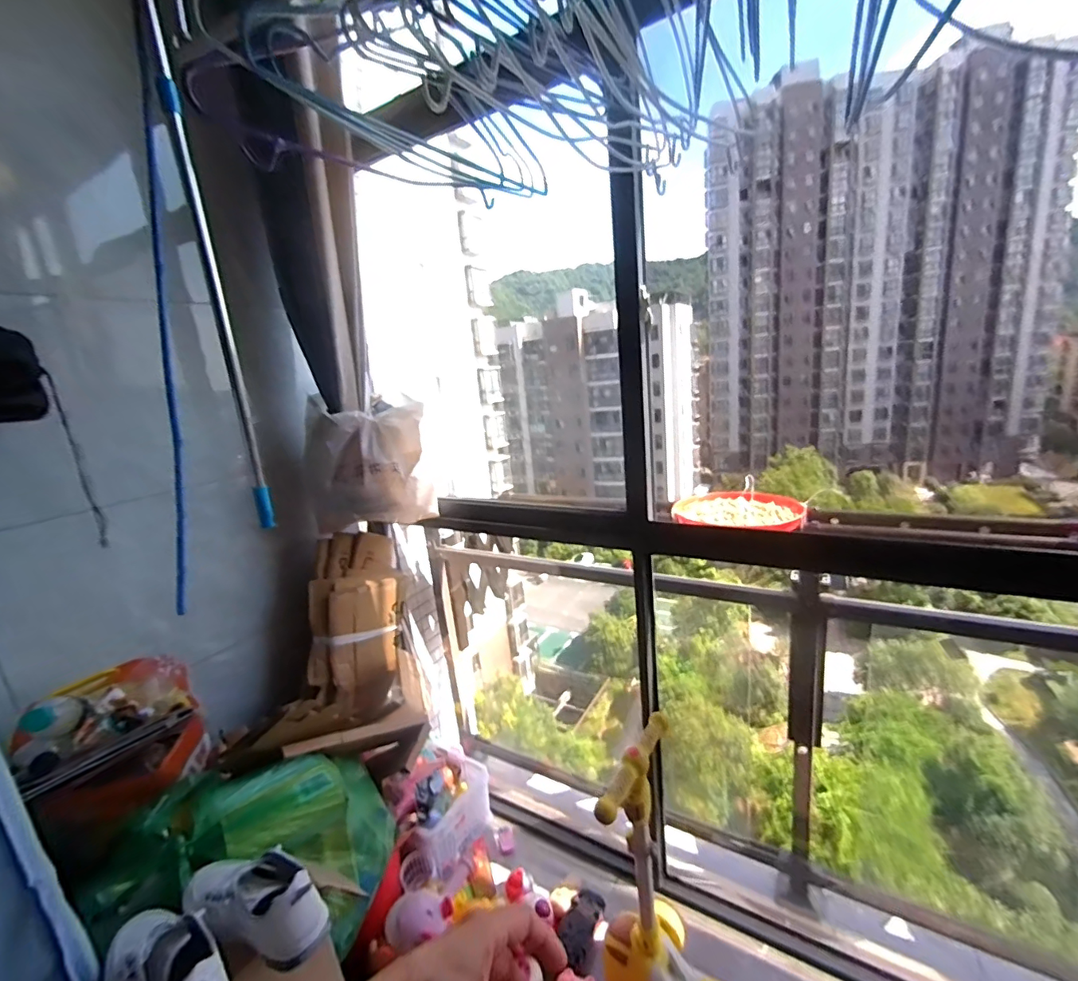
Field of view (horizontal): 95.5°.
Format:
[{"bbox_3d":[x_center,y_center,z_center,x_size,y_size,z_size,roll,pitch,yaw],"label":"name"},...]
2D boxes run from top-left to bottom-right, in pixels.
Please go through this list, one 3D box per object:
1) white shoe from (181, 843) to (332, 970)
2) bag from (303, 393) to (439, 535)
[{"bbox_3d":[-0.422,0.579,0.707,0.243,0.087,0.099,6,19,28],"label":"white shoe"},{"bbox_3d":[-0.449,-0.063,1.292,0.310,0.309,0.207,-10,18,-20],"label":"bag"}]

